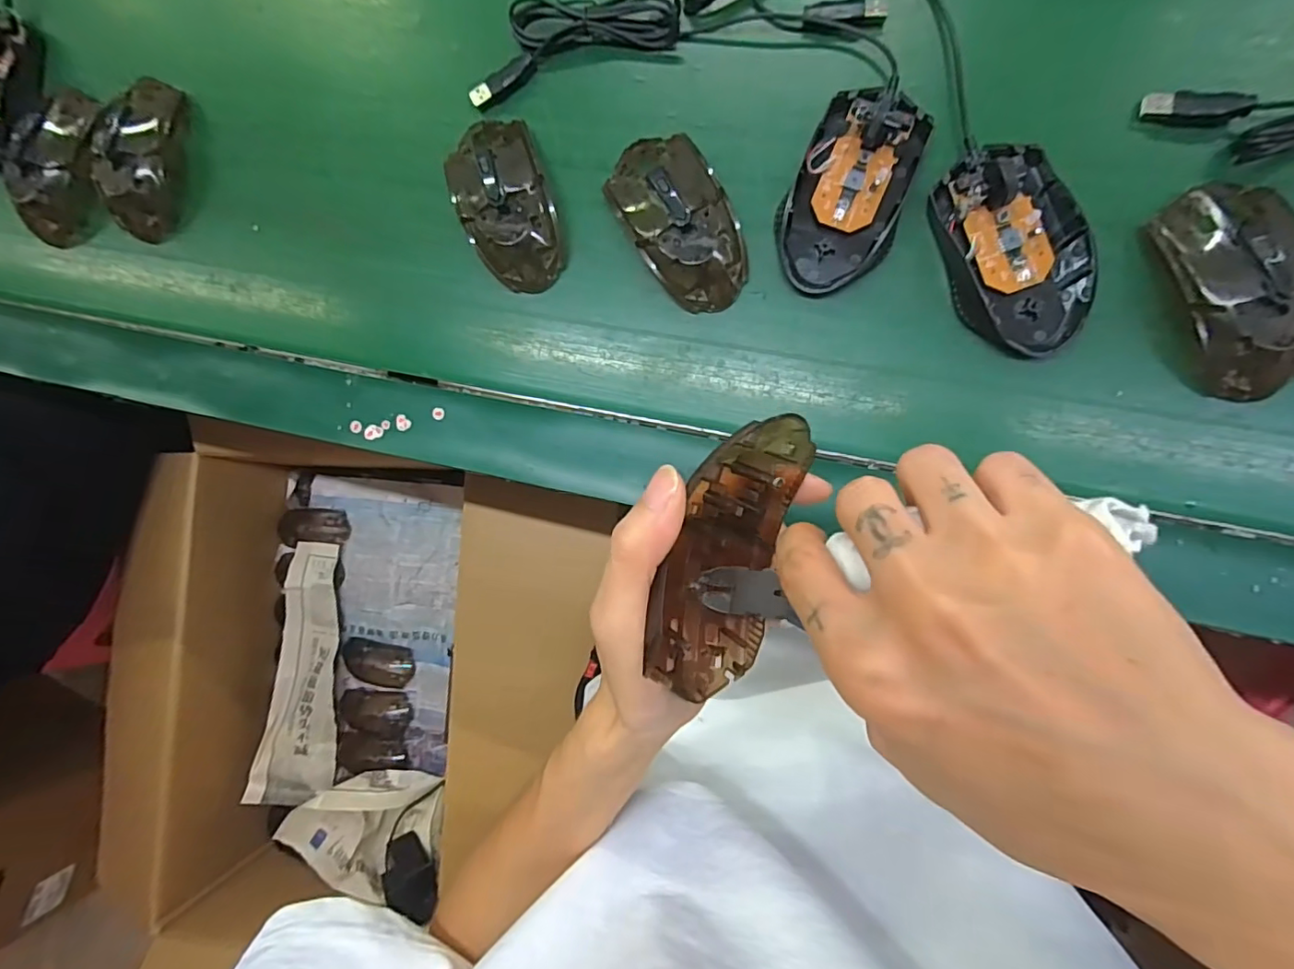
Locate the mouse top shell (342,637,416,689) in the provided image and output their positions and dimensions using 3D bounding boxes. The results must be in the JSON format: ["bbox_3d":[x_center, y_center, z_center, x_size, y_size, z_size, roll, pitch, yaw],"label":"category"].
[{"bbox_3d":[-0.388,0.254,0.791,0.102,0.032,0.053,13,93,9],"label":"mouse top shell"}]

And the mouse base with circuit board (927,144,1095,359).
[{"bbox_3d":[0.199,-0.127,0.296,0.063,0.026,0.112,-17,87,9],"label":"mouse base with circuit board"}]

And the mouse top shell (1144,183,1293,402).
[{"bbox_3d":[0.302,-0.100,0.276,0.059,0.030,0.108,-20,87,9],"label":"mouse top shell"}]

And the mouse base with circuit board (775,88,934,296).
[{"bbox_3d":[0.115,-0.166,0.312,0.064,0.027,0.111,27,94,8],"label":"mouse base with circuit board"}]

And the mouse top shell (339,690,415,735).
[{"bbox_3d":[-0.388,0.328,0.792,0.100,0.025,0.056,-3,91,9],"label":"mouse top shell"}]

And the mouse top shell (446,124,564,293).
[{"bbox_3d":[-0.089,-0.175,0.346,0.056,0.031,0.105,-22,87,9],"label":"mouse top shell"}]

